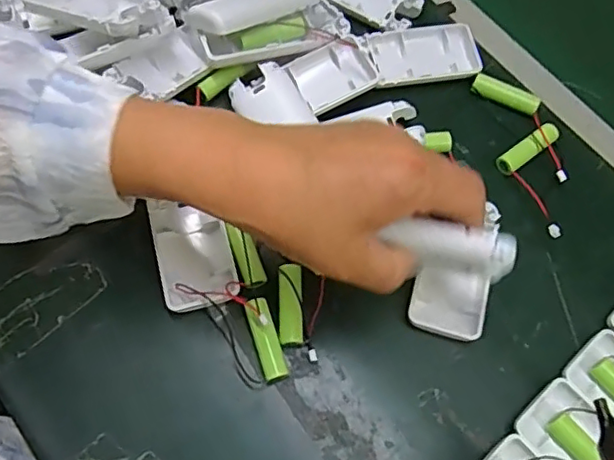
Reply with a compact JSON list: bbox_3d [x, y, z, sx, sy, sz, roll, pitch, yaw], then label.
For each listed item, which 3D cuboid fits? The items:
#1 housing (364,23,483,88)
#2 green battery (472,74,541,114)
[{"bbox_3d":[0.089,-0.131,0.452,0.081,0.014,0.049,-9,66,-4],"label":"housing"},{"bbox_3d":[0.147,-0.100,0.440,0.050,0.013,0.010,27,68,11],"label":"green battery"}]

